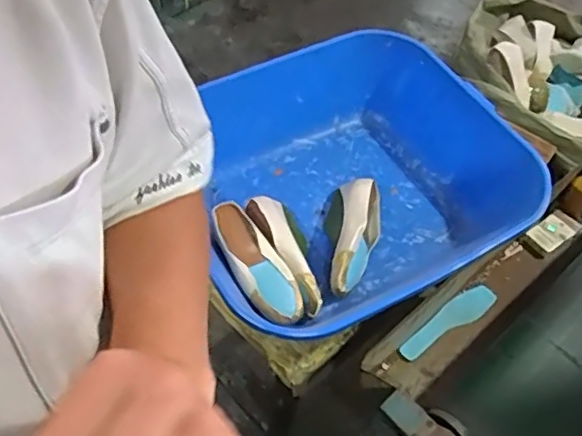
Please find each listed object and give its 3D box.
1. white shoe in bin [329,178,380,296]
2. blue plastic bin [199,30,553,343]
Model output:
[{"bbox_3d":[0.118,0.030,1.069,0.083,0.073,0.243,8,55,2],"label":"white shoe in bin"},{"bbox_3d":[0.089,-0.077,1.094,0.579,0.159,0.524,-24,60,-19],"label":"blue plastic bin"}]

